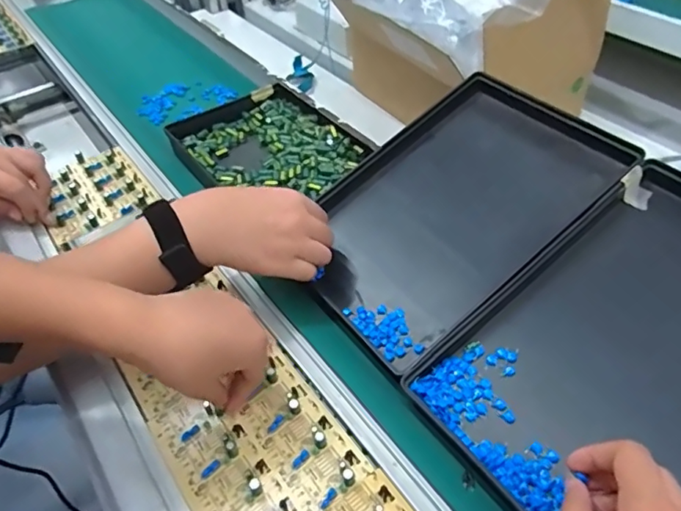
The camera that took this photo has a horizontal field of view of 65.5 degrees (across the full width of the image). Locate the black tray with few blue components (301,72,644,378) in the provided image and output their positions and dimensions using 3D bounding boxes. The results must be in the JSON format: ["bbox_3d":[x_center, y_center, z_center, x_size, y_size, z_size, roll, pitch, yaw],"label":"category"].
[{"bbox_3d":[0.102,-0.050,0.489,0.295,0.033,0.188,-41,57,-11],"label":"black tray with few blue components"}]

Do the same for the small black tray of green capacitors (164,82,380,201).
[{"bbox_3d":[-0.084,-0.125,0.616,0.159,0.032,0.199,-32,52,-23],"label":"small black tray of green capacitors"}]

